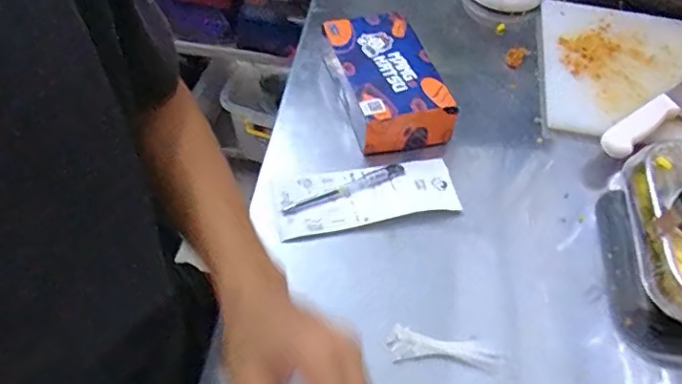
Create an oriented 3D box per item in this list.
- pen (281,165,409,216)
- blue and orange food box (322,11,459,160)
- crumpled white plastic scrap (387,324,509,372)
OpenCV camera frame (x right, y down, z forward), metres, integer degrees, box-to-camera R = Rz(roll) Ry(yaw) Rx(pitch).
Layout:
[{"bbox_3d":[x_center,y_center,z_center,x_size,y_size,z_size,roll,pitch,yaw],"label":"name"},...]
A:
[{"bbox_3d":[0.004,-0.001,0.629,0.145,0.009,0.018,-20,58,-16],"label":"pen"},{"bbox_3d":[0.055,-0.136,0.692,0.108,0.061,0.185,-14,57,-13],"label":"blue and orange food box"},{"bbox_3d":[0.099,0.148,0.529,0.107,0.019,0.025,7,54,2],"label":"crumpled white plastic scrap"}]

